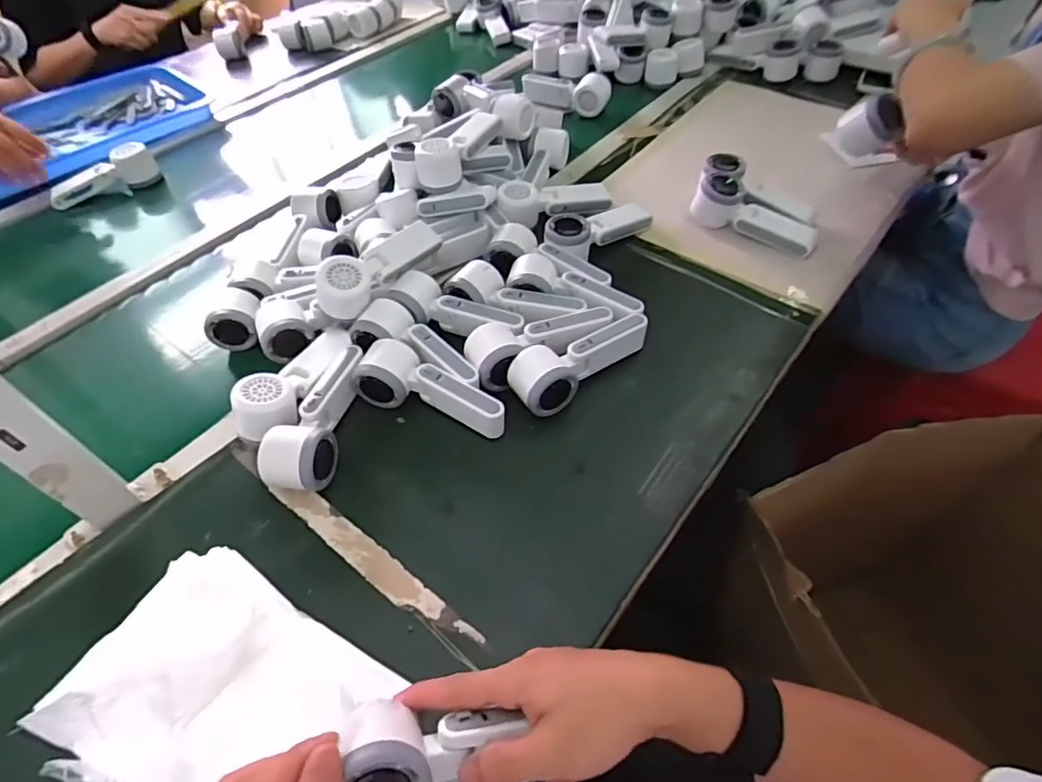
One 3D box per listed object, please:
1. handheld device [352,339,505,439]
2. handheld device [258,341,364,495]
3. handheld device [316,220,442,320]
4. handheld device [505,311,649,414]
[{"bbox_3d":[-0.091,0.001,0.580,0.165,0.043,0.062,23,56,17],"label":"handheld device"},{"bbox_3d":[-0.200,0.022,0.563,0.057,0.055,0.167,6,53,6],"label":"handheld device"},{"bbox_3d":[-0.159,-0.147,0.653,0.050,0.061,0.168,25,57,22],"label":"handheld device"},{"bbox_3d":[0.060,-0.036,0.602,0.164,0.055,0.059,-36,57,-23],"label":"handheld device"}]

